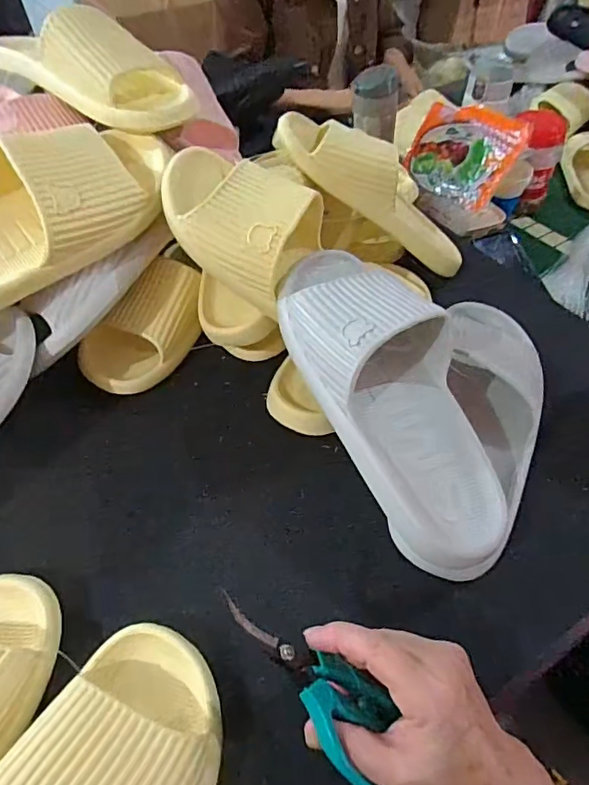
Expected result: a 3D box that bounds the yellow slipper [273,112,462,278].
[{"bbox_3d":[0.095,-0.220,0.550,0.237,0.065,0.091,28,42,-28],"label":"yellow slipper"}]

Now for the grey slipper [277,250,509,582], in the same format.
[{"bbox_3d":[0.075,-0.007,0.398,0.114,0.075,0.290,-19,72,-17],"label":"grey slipper"}]

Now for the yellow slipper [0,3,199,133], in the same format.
[{"bbox_3d":[-0.201,-0.331,0.508,0.266,0.064,0.091,33,56,24],"label":"yellow slipper"}]

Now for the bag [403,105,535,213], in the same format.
[{"bbox_3d":[0.234,-0.345,0.746,0.155,0.126,0.022,44,17,31],"label":"bag"}]

